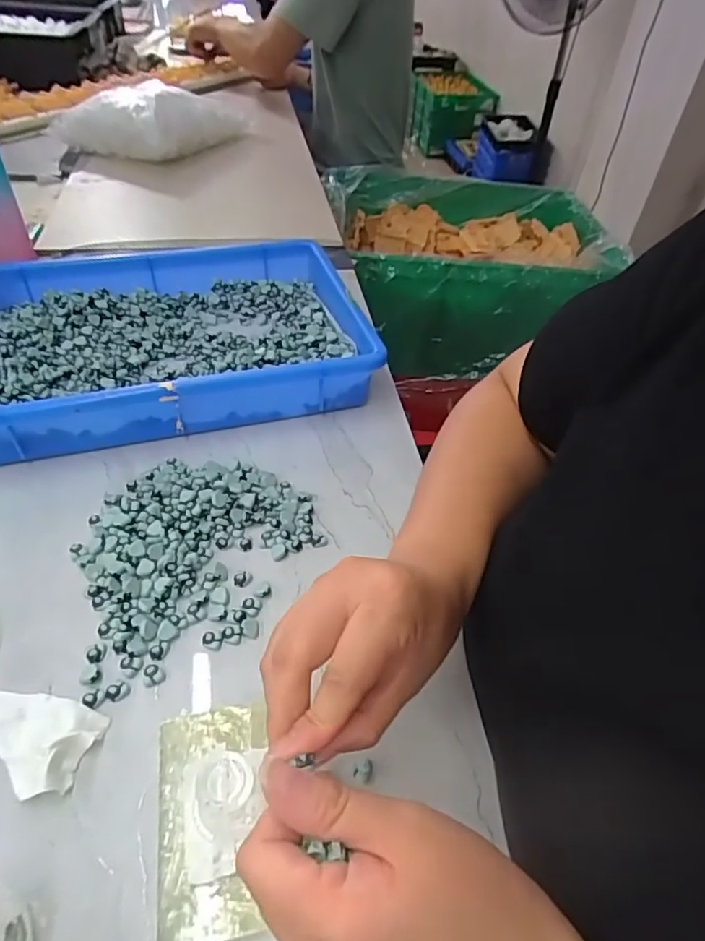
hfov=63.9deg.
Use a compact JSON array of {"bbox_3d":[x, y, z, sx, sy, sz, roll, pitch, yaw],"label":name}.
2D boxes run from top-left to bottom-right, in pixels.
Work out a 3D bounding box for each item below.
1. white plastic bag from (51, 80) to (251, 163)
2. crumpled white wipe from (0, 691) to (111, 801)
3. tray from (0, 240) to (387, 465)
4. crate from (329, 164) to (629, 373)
[{"bbox_3d":[-0.359,-0.647,1.022,0.232,0.080,0.278,21,47,15],"label":"white plastic bag"},{"bbox_3d":[-0.177,0.144,0.309,0.069,0.014,0.047,16,46,11],"label":"crumpled white wipe"},{"bbox_3d":[-0.181,-0.123,0.536,0.357,0.066,0.238,-11,47,-15],"label":"tray"},{"bbox_3d":[0.216,-0.402,1.117,0.495,0.200,0.426,2,45,-3],"label":"crate"}]

